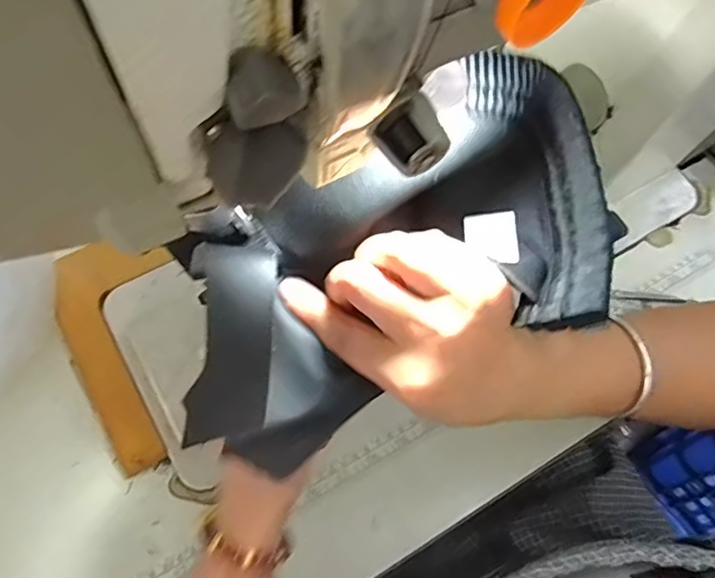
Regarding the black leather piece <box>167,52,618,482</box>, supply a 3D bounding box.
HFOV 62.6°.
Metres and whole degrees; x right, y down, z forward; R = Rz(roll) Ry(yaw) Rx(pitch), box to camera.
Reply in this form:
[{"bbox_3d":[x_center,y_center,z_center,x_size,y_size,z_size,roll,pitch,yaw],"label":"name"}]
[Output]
[{"bbox_3d":[0.022,-0.006,0.285,0.244,0.092,0.135,-33,66,-7],"label":"black leather piece"}]

